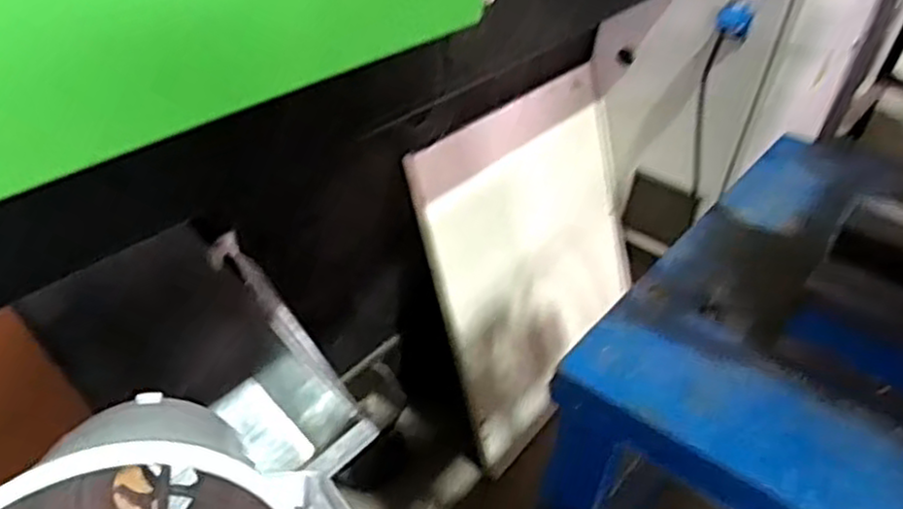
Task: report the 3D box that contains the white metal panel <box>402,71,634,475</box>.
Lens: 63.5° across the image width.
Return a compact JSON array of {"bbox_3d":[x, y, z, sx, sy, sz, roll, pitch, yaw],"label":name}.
[{"bbox_3d":[0.163,0.003,1.329,0.031,0.559,0.527,4,28,43],"label":"white metal panel"}]

